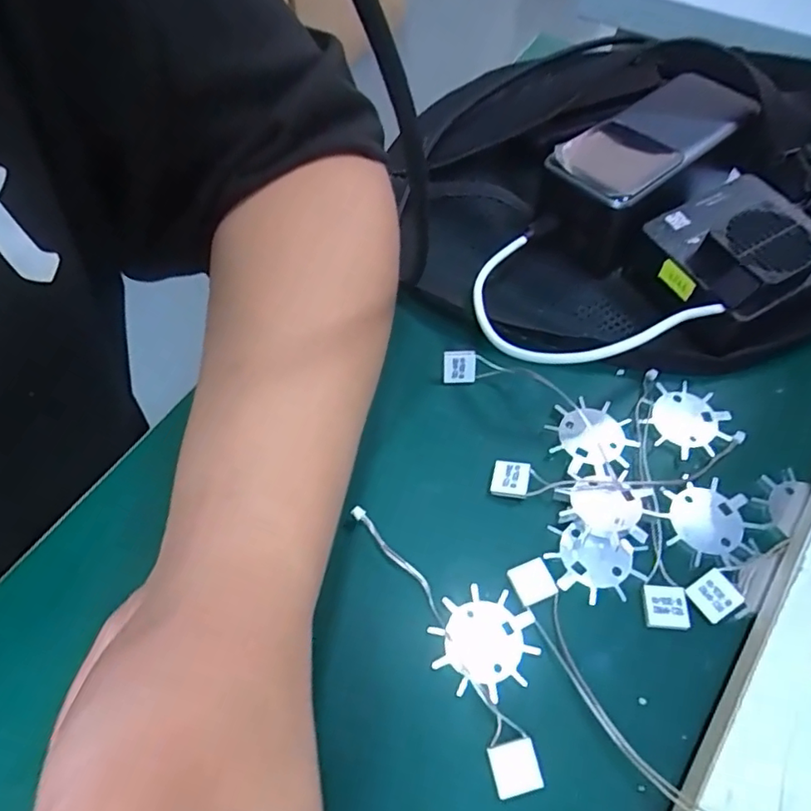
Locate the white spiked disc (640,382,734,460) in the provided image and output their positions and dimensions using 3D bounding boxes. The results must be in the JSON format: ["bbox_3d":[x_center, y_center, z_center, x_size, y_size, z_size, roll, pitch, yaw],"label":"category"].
[{"bbox_3d":[0.131,0.006,0.273,0.036,0.004,0.037,-1,57,1],"label":"white spiked disc"}]

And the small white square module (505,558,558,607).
[{"bbox_3d":[0.051,0.070,0.235,0.015,0.004,0.016,-22,59,-12],"label":"small white square module"}]

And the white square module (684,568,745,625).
[{"bbox_3d":[0.121,0.074,0.229,0.015,0.006,0.016,-31,61,-17],"label":"white square module"}]

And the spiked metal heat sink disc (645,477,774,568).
[{"bbox_3d":[0.127,0.047,0.245,0.038,0.008,0.038,-1,57,1],"label":"spiked metal heat sink disc"}]

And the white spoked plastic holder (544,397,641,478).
[{"bbox_3d":[0.086,0.014,0.269,0.038,0.004,0.037,-1,57,1],"label":"white spoked plastic holder"}]

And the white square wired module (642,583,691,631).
[{"bbox_3d":[0.102,0.078,0.229,0.017,0.004,0.016,3,57,4],"label":"white square wired module"}]

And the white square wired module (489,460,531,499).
[{"bbox_3d":[0.047,0.033,0.260,0.016,0.006,0.016,12,58,10],"label":"white square wired module"}]

